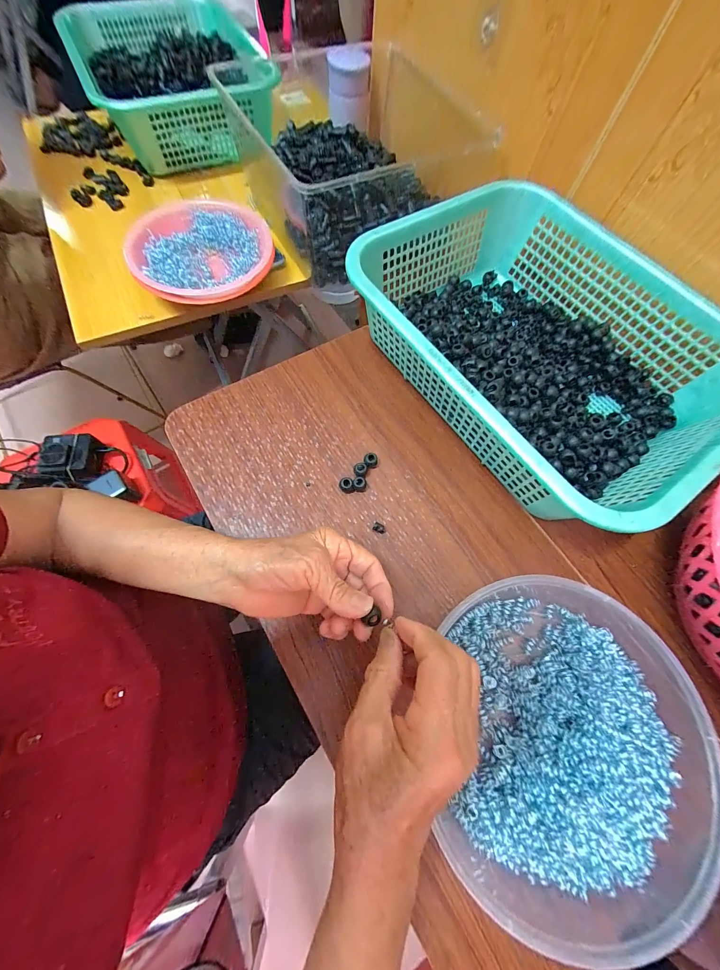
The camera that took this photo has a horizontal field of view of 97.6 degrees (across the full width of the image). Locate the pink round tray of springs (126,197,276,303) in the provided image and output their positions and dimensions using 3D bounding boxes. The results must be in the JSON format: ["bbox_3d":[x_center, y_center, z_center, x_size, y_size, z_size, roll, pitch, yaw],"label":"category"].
[{"bbox_3d":[-0.229,-0.343,0.464,0.197,0.033,0.212,-21,72,-10],"label":"pink round tray of springs"}]

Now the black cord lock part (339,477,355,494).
[{"bbox_3d":[-0.014,0.001,0.336,0.014,0.012,0.015,0,69,-1],"label":"black cord lock part"}]

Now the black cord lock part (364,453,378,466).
[{"bbox_3d":[0.012,-0.027,0.349,0.014,0.015,0.014,1,69,-3],"label":"black cord lock part"}]

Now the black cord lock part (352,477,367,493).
[{"bbox_3d":[0.000,0.000,0.339,0.015,0.012,0.013,12,69,2],"label":"black cord lock part"}]

